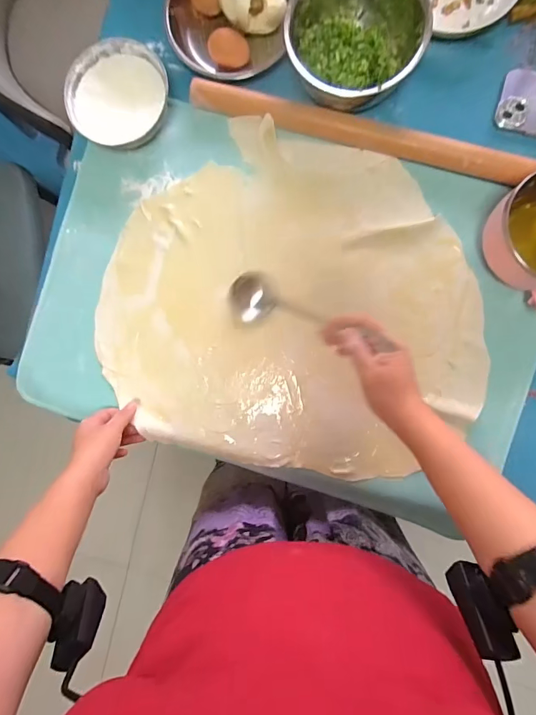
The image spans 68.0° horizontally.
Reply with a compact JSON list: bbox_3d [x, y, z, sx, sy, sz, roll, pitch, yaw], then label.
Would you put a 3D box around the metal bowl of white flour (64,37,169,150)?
[{"bbox_3d":[-0.210,-0.366,0.556,0.138,0.029,0.133,0,89,4],"label":"metal bowl of white flour"}]

